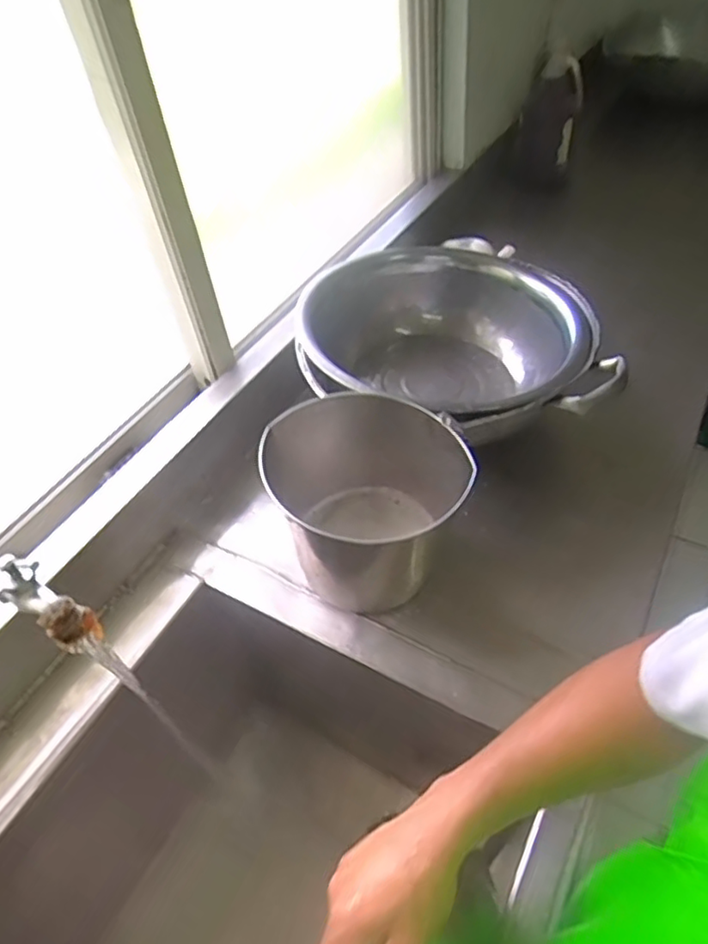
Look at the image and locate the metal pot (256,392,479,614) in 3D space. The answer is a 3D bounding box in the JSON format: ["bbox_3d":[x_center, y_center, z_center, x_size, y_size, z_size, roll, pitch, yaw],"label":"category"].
[{"bbox_3d":[0.014,0.038,0.733,0.201,0.194,0.183,-29,51,-19],"label":"metal pot"}]

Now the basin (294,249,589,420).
[{"bbox_3d":[0.131,-0.188,0.941,0.394,0.186,0.394,-3,47,4],"label":"basin"}]

